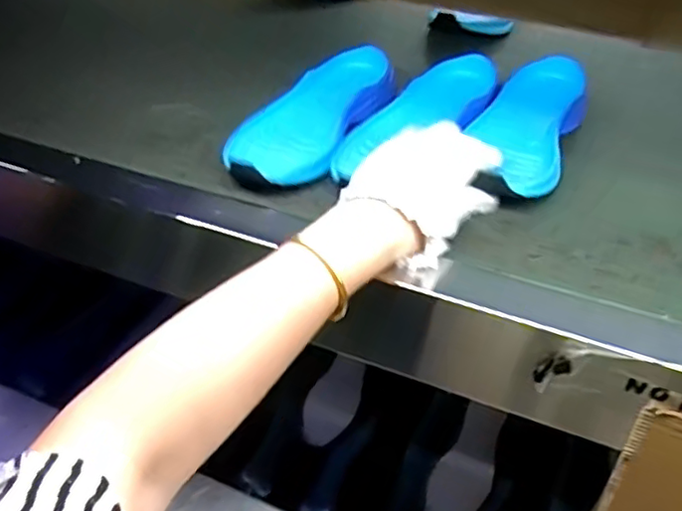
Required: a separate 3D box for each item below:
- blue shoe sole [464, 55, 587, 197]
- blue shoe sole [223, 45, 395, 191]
[{"bbox_3d":[0.163,-0.117,0.550,0.088,0.046,0.215,15,49,16],"label":"blue shoe sole"},{"bbox_3d":[-0.027,-0.125,0.568,0.093,0.059,0.212,17,40,19],"label":"blue shoe sole"}]

